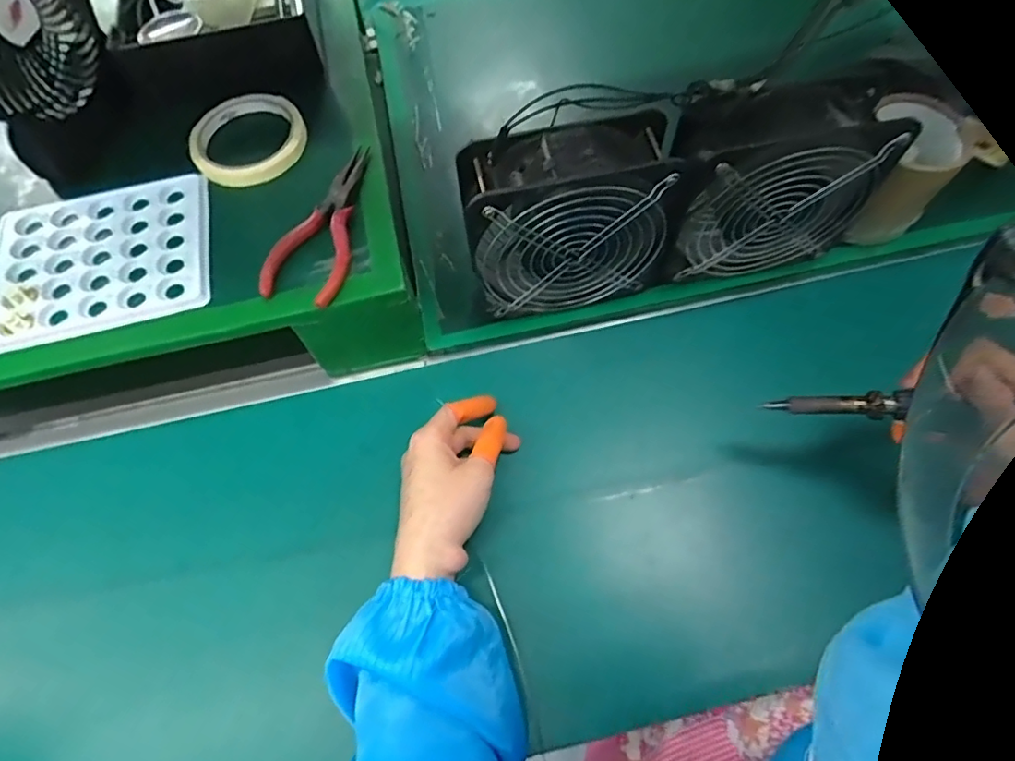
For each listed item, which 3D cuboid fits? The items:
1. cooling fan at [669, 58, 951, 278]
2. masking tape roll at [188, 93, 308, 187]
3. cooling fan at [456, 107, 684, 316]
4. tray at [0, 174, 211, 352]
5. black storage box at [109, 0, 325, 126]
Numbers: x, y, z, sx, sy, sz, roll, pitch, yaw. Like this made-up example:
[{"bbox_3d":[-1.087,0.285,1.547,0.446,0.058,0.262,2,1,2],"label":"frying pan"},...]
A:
[{"bbox_3d":[0.190,-0.143,0.417,0.151,0.138,0.056,-9,63,-2],"label":"cooling fan"},{"bbox_3d":[-0.217,-0.202,0.468,0.093,0.019,0.093,-1,63,2],"label":"masking tape roll"},{"bbox_3d":[0.045,-0.114,0.425,0.150,0.149,0.059,-11,63,-3],"label":"cooling fan"},{"bbox_3d":[-0.306,-0.093,0.422,0.158,0.008,0.130,-14,64,-5],"label":"tray"},{"bbox_3d":[-0.276,-0.364,0.523,0.173,0.067,0.231,-12,64,-4],"label":"black storage box"}]

